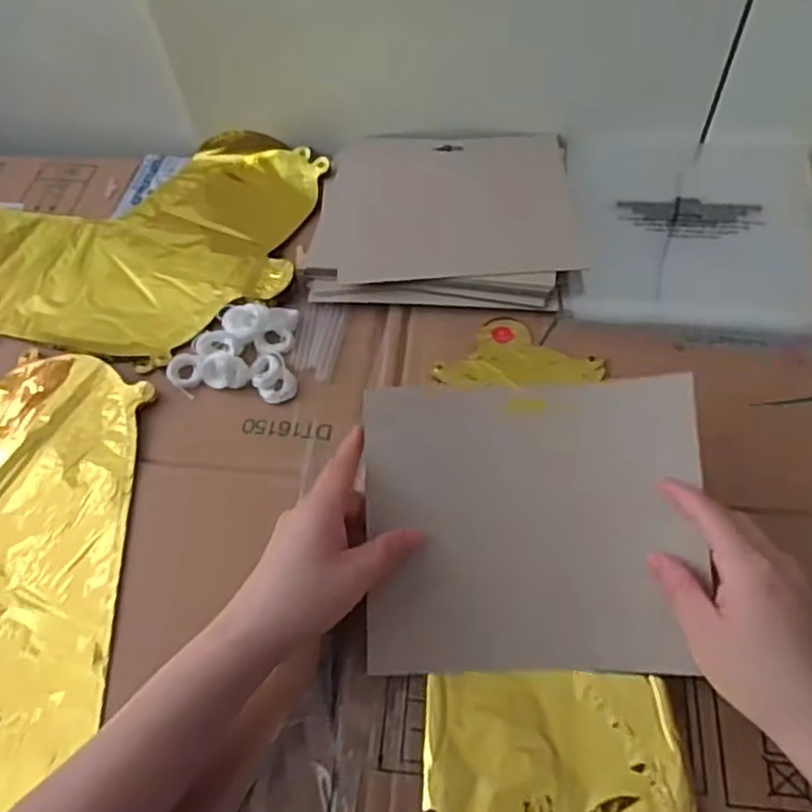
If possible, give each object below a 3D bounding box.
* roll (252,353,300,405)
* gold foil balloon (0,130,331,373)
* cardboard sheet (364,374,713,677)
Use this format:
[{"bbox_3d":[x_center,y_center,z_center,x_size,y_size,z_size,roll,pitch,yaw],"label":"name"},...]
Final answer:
[{"bbox_3d":[-0.095,-0.020,0.504,0.028,0.011,0.038,-30,60,-15],"label":"roll"},{"bbox_3d":[-0.282,-0.157,0.605,0.389,0.013,0.250,8,58,9],"label":"gold foil balloon"},{"bbox_3d":[0.073,0.070,0.411,0.186,0.023,0.164,-3,85,0],"label":"cardboard sheet"}]

